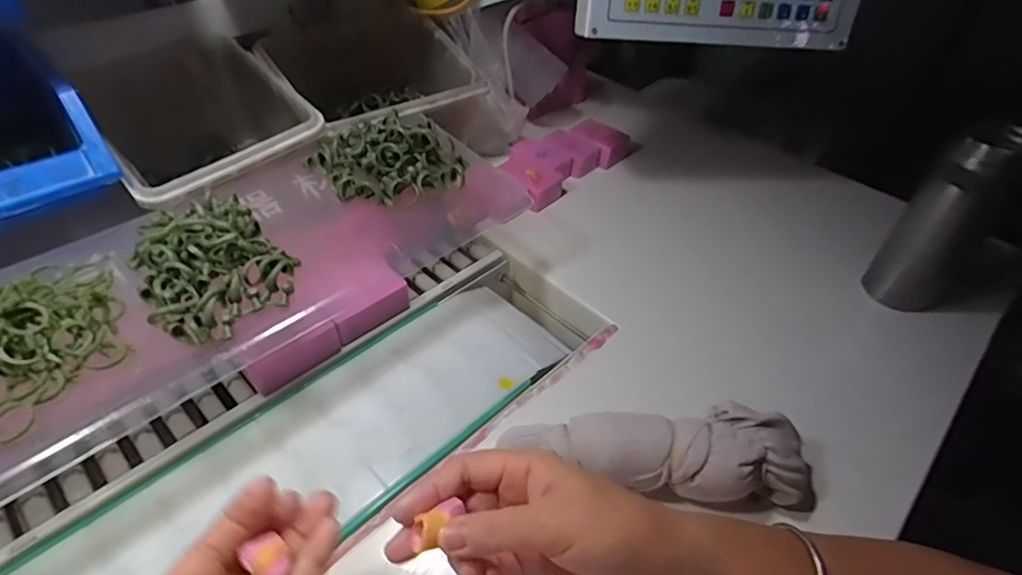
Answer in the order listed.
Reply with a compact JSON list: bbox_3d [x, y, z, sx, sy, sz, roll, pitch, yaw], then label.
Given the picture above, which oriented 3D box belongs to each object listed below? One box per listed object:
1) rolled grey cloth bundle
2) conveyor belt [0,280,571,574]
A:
[{"bbox_3d":[0.100,0.120,0.391,0.210,0.059,0.063,1,46,-5],"label":"rolled grey cloth bundle"},{"bbox_3d":[-0.272,0.208,0.293,0.785,0.016,0.119,-33,58,-32],"label":"conveyor belt"}]

